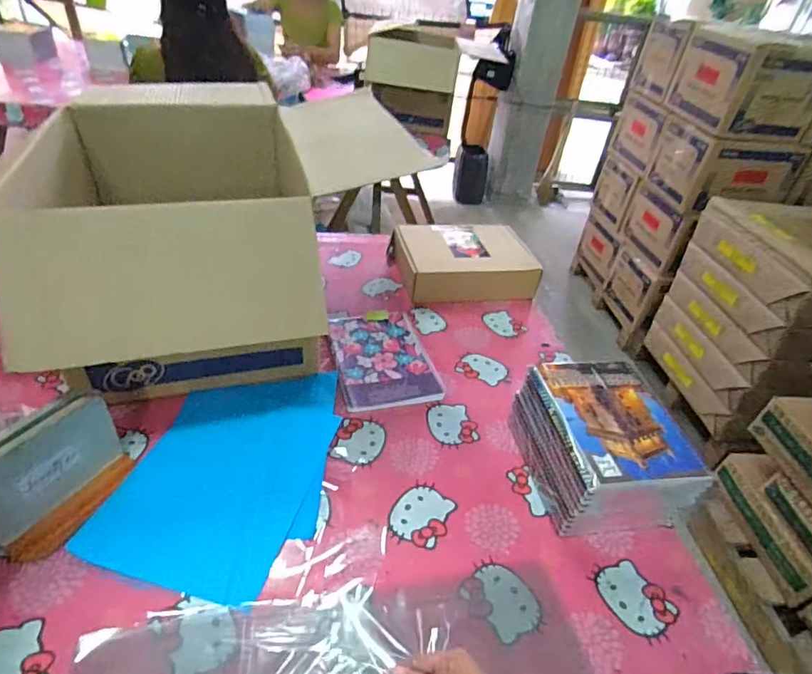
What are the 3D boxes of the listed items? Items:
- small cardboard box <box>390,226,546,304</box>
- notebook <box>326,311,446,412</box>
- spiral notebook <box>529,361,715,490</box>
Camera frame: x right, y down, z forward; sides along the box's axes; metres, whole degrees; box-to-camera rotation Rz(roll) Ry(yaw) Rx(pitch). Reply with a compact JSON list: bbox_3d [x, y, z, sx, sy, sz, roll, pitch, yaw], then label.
[{"bbox_3d":[0.120,-0.164,1.040,0.276,0.080,0.200,-4,41,-14],"label":"small cardboard box"},{"bbox_3d":[-0.041,0.032,0.827,0.155,0.009,0.221,-6,42,-16],"label":"notebook"},{"bbox_3d":[0.260,0.099,0.615,0.152,0.017,0.194,-3,38,-10],"label":"spiral notebook"}]

